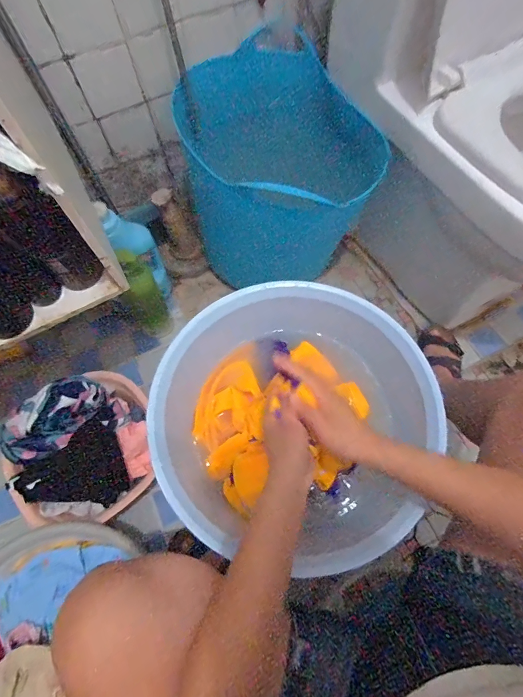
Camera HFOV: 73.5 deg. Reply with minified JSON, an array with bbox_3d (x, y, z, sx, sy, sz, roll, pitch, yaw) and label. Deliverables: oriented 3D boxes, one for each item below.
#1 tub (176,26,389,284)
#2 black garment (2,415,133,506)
[{"bbox_3d":[0.025,-0.415,0.872,0.402,0.386,0.372,-1,68,2],"label":"tub"},{"bbox_3d":[-0.342,0.208,0.642,0.188,0.030,0.143,7,82,-16],"label":"black garment"}]

